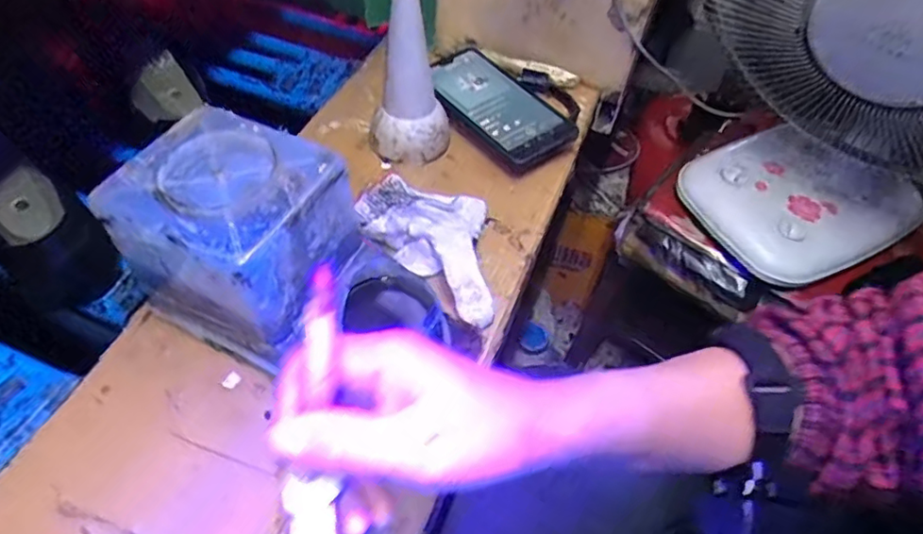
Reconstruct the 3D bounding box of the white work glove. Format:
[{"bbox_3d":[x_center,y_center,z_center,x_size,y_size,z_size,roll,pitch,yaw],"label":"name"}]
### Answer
[{"bbox_3d":[-0.012,-0.025,0.444,0.138,0.030,0.083,37,59,22],"label":"white work glove"}]

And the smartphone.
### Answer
[{"bbox_3d":[0.030,-0.148,0.534,0.080,0.016,0.151,-29,61,-15],"label":"smartphone"}]

